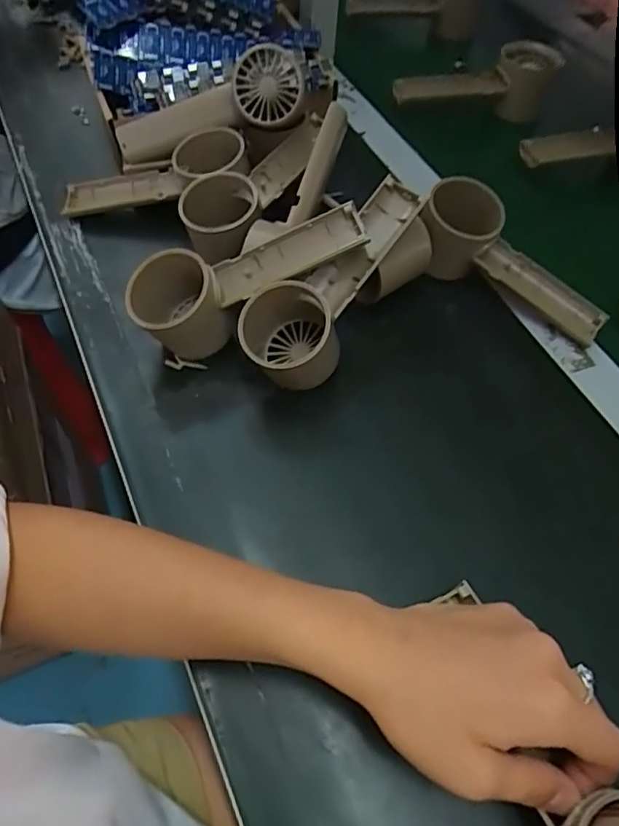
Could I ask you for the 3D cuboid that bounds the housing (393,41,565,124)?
[{"bbox_3d":[0.169,-0.336,0.586,0.158,0.063,0.052,0,58,0],"label":"housing"}]

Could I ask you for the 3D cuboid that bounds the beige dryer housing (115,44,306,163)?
[{"bbox_3d":[-0.081,-0.237,0.464,0.159,0.053,0.046,-12,57,14],"label":"beige dryer housing"}]

